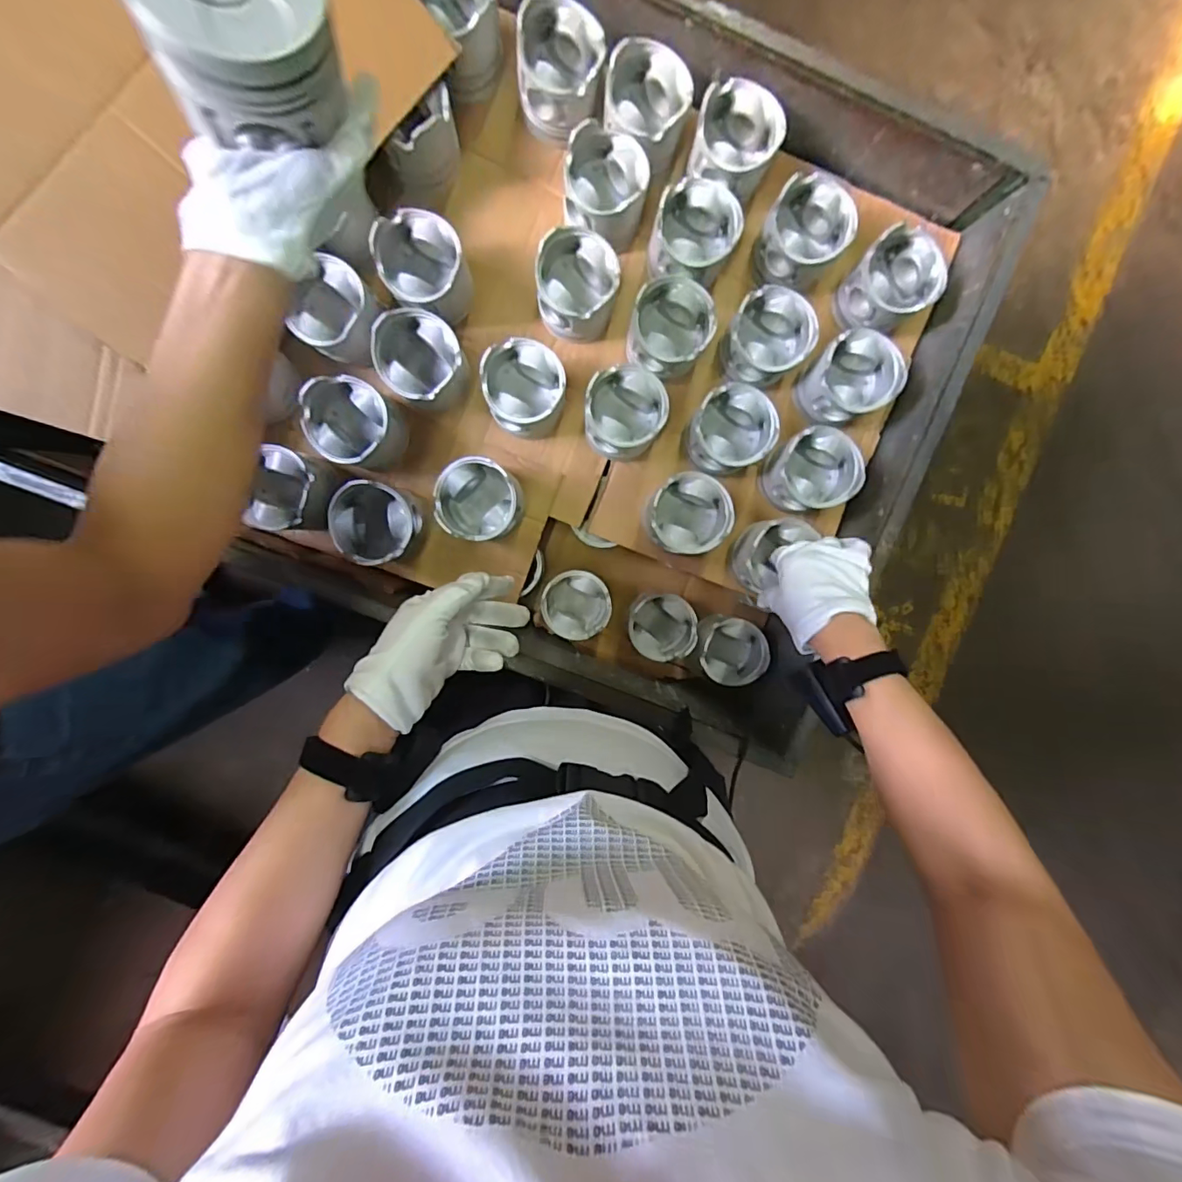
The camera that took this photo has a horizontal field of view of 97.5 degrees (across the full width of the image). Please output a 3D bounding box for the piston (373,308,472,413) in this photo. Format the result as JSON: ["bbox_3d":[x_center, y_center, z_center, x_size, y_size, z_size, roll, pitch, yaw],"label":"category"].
[{"bbox_3d":[-0.193,-0.265,0.605,0.100,0.087,0.095,0,96,-4],"label":"piston"}]

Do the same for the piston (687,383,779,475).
[{"bbox_3d":[0.165,-0.191,0.616,0.095,0.070,0.091,0,96,-4],"label":"piston"}]

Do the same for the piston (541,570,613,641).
[{"bbox_3d":[-0.020,0.017,0.729,0.097,0.065,0.092,0,96,-4],"label":"piston"}]

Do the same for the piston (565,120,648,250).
[{"bbox_3d":[0.017,-0.462,0.606,0.094,0.088,0.101,0,96,-4],"label":"piston"}]

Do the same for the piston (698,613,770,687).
[{"bbox_3d":[0.196,0.081,0.734,0.096,0.056,0.093,0,96,-4],"label":"piston"}]

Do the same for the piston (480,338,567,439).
[{"bbox_3d":[-0.075,-0.239,0.614,0.090,0.087,0.094,0,96,-4],"label":"piston"}]

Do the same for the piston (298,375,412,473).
[{"bbox_3d":[-0.273,-0.194,0.609,0.087,0.097,0.090,0,96,-4],"label":"piston"}]

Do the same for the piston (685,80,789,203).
[{"bbox_3d":[0.162,-0.511,0.600,0.091,0.073,0.092,0,96,-4],"label":"piston"}]

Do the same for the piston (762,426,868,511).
[{"bbox_3d":[0.263,-0.145,0.626,0.095,0.071,0.091,0,96,-4],"label":"piston"}]

